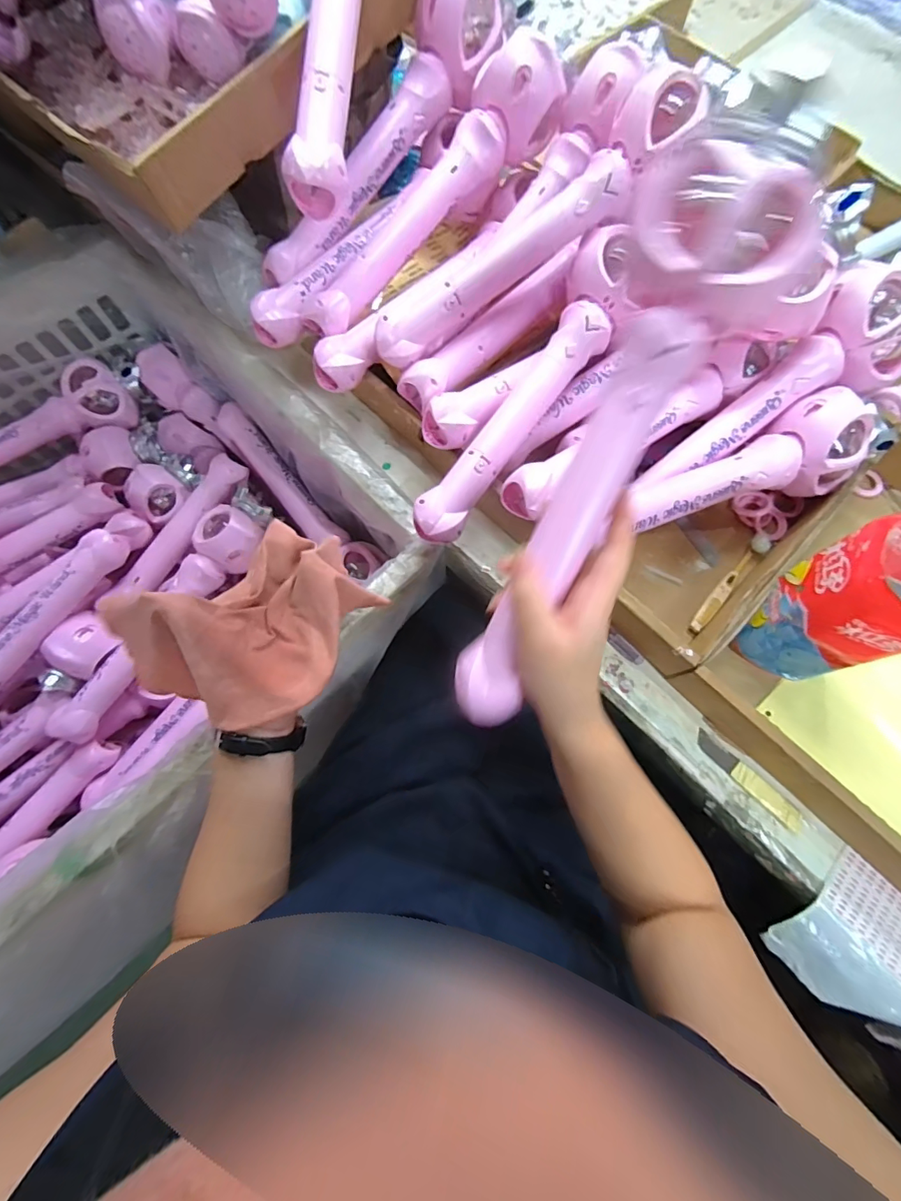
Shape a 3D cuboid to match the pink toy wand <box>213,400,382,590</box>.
[{"bbox_3d":[-0.214,-0.140,0.622,0.060,0.042,0.313,-43,78,-13],"label":"pink toy wand"}]

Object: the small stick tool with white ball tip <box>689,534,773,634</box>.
[{"bbox_3d":[0.288,-0.019,0.476,0.017,0.012,0.137,41,76,11],"label":"small stick tool with white ball tip"}]

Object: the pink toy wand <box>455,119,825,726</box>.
[{"bbox_3d":[0.091,-0.080,0.276,0.082,0.041,0.345,26,104,7],"label":"pink toy wand"}]

